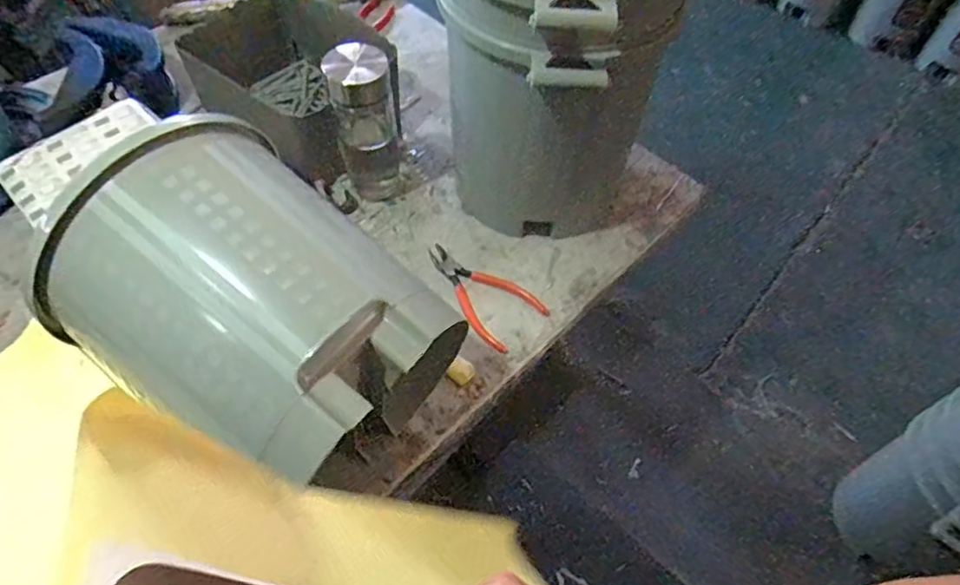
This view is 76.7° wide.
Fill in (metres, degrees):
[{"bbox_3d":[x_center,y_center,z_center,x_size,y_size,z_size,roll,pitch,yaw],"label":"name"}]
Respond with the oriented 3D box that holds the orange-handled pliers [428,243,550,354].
[{"bbox_3d":[-0.003,-0.002,0.680,0.147,0.015,0.078,38,63,22],"label":"orange-handled pliers"}]

